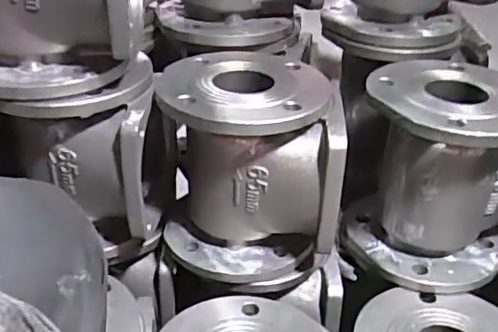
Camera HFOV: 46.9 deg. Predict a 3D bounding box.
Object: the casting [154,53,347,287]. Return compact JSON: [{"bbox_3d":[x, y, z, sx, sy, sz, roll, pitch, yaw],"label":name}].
[{"bbox_3d":[-0.002,-0.001,0.639,0.182,0.202,0.164,1,33,0],"label":"casting"}]

